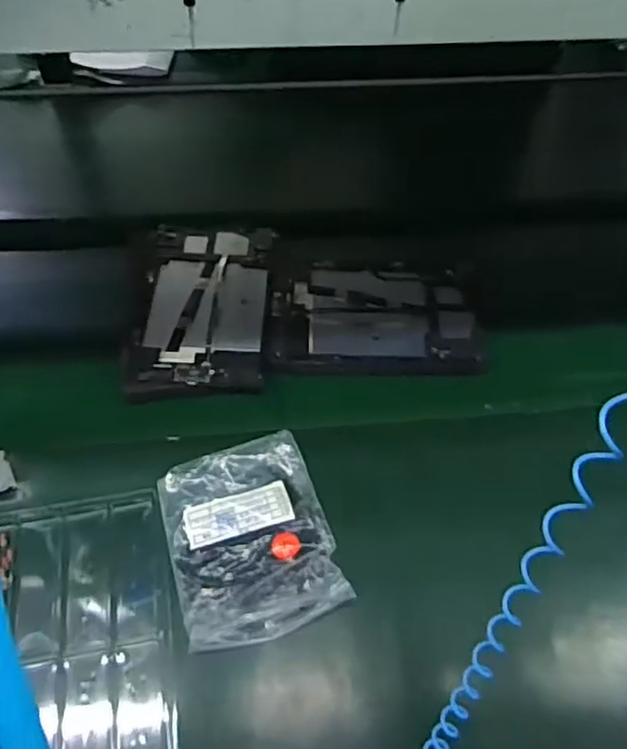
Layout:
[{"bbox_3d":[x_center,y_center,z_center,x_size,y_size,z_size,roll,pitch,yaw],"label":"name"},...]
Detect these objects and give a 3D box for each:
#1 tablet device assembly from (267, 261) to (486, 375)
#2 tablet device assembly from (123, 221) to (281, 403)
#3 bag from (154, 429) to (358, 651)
[{"bbox_3d":[0.071,-0.072,0.699,0.237,0.017,0.156,3,55,0],"label":"tablet device assembly"},{"bbox_3d":[-0.127,-0.083,0.704,0.151,0.015,0.256,2,55,0],"label":"tablet device assembly"},{"bbox_3d":[-0.058,0.146,0.552,0.142,0.027,0.172,-17,57,-13],"label":"bag"}]

